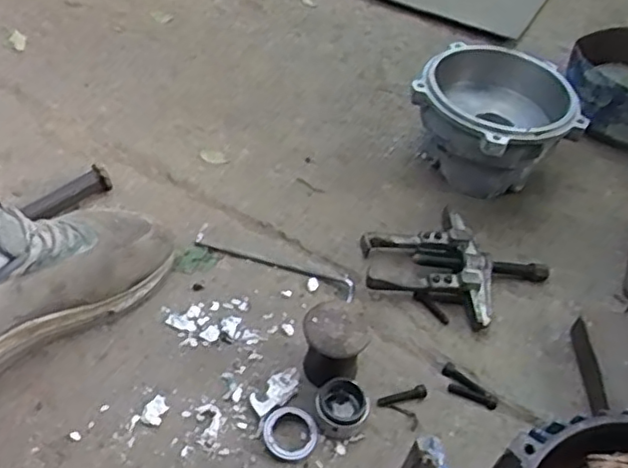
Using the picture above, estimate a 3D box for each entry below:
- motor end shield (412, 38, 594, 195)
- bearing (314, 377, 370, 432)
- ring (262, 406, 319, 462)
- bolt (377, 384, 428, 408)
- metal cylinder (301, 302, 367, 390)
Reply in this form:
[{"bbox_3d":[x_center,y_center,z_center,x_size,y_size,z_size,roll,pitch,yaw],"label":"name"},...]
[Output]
[{"bbox_3d":[0.212,-0.131,0.773,0.176,0.117,0.182,4,47,-4],"label":"motor end shield"},{"bbox_3d":[0.024,0.153,0.566,0.045,0.030,0.039,8,47,-1],"label":"bearing"},{"bbox_3d":[-0.021,0.170,0.549,0.044,0.010,0.045,4,47,-4],"label":"ring"},{"bbox_3d":[0.080,0.148,0.581,0.045,0.011,0.012,-11,50,-15],"label":"bolt"},{"bbox_3d":[0.016,0.101,0.576,0.054,0.071,0.055,-6,49,-13],"label":"metal cylinder"}]

